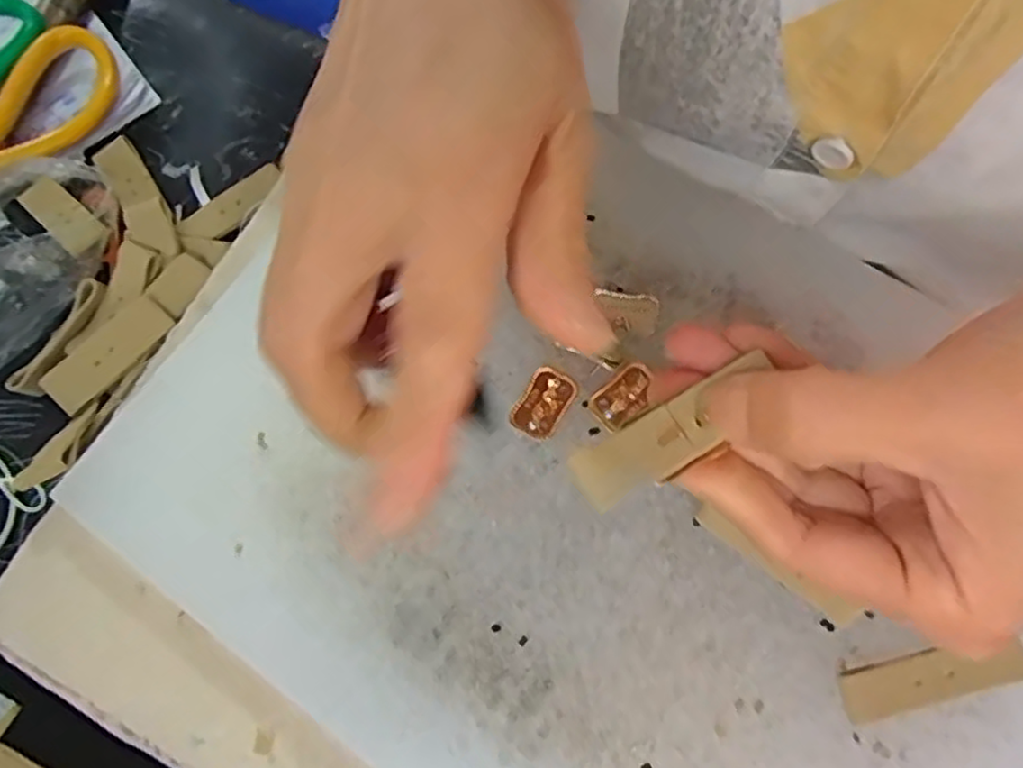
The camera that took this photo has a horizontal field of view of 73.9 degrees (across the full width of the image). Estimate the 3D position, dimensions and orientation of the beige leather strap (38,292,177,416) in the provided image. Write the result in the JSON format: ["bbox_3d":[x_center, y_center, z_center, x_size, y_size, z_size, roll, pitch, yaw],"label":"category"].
[{"bbox_3d":[-0.181,-0.014,0.303,0.021,0.006,0.060,42,78,16],"label":"beige leather strap"}]

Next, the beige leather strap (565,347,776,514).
[{"bbox_3d":[0.039,0.010,0.163,0.054,0.006,0.016,-33,75,-18],"label":"beige leather strap"}]

